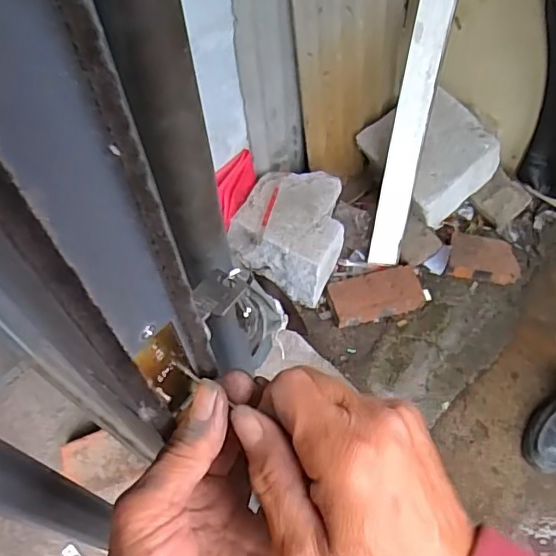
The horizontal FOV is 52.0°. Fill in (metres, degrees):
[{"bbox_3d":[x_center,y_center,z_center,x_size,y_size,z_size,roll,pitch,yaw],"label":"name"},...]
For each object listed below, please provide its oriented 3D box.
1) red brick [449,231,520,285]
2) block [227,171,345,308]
[{"bbox_3d":[0.501,-0.045,1.381,0.159,0.050,0.107,8,91,13],"label":"red brick"},{"bbox_3d":[0.028,-0.106,1.303,0.241,0.164,0.242,12,60,8],"label":"block"}]

